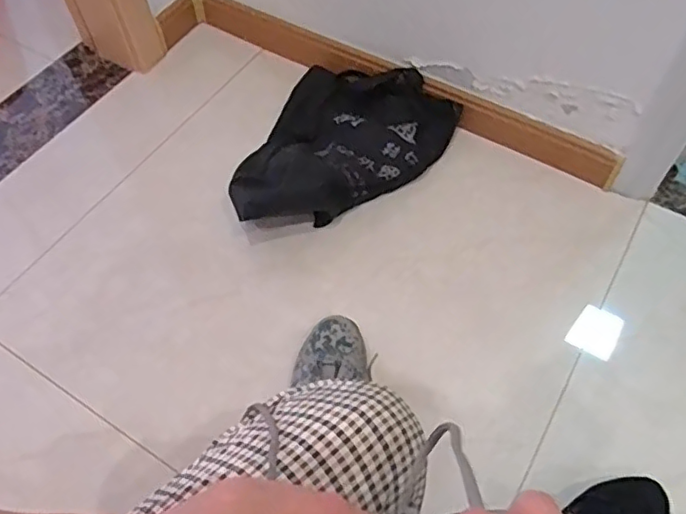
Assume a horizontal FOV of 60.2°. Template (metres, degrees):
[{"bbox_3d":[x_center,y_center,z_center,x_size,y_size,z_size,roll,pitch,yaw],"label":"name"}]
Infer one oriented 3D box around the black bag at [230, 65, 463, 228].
[{"bbox_3d":[0.006,-0.179,1.005,0.314,0.105,0.383,16,59,12],"label":"black bag"}]

